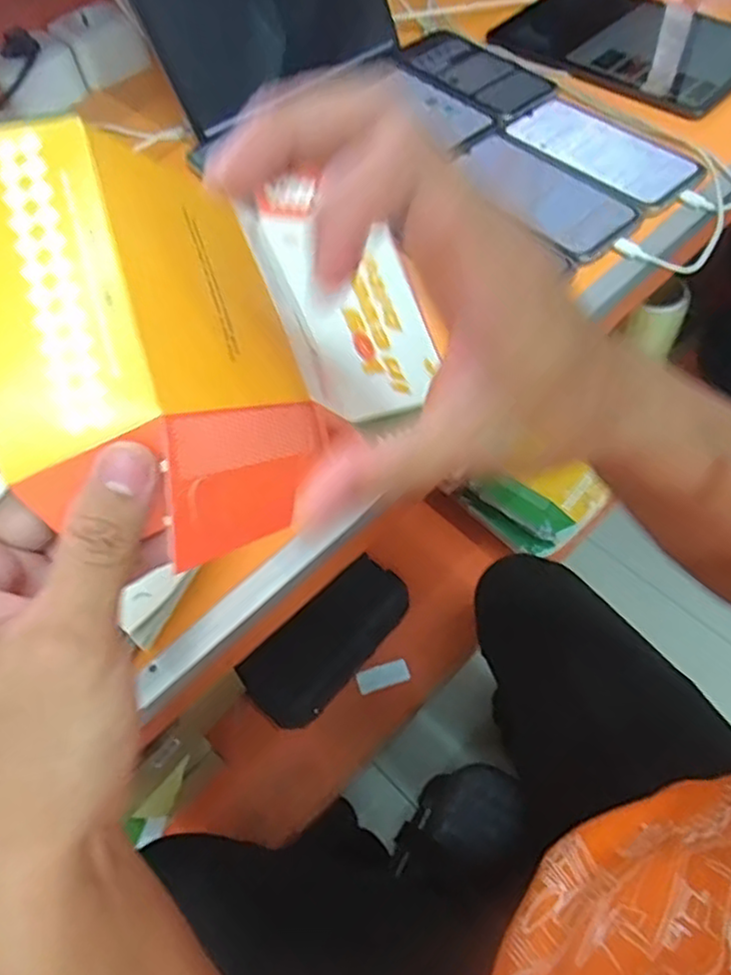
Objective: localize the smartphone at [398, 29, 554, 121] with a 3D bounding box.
[{"bbox_3d":[0.106,-0.422,0.682,0.088,0.010,0.178,-40,64,-19],"label":"smartphone"}]

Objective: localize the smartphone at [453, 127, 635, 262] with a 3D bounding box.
[{"bbox_3d":[0.149,-0.252,0.567,0.072,0.009,0.164,-33,62,-16],"label":"smartphone"}]

